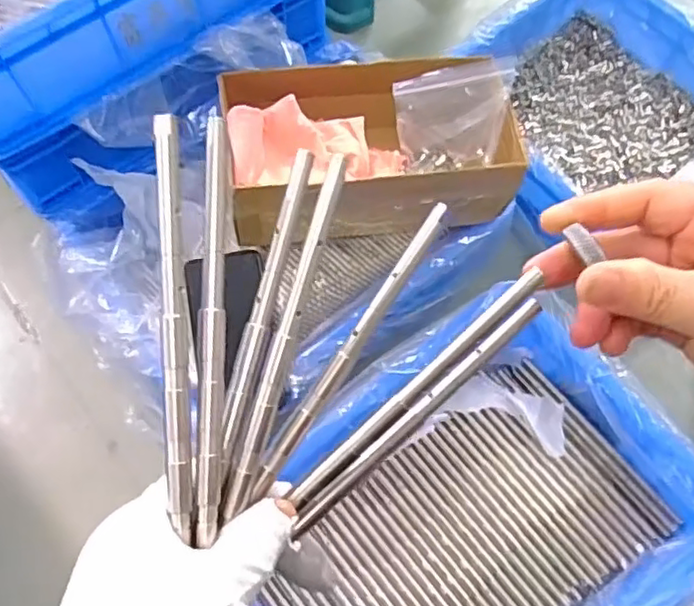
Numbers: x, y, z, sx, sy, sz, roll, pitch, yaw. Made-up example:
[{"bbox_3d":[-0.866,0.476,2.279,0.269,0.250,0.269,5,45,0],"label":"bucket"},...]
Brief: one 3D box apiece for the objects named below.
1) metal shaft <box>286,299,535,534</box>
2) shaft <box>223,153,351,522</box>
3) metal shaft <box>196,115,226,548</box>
[{"bbox_3d":[0.032,0.045,0.272,0.137,0.008,0.007,-41,73,-10],"label":"metal shaft"},{"bbox_3d":[-0.024,0.012,0.247,0.009,0.006,0.142,17,91,8],"label":"shaft"},{"bbox_3d":[-0.051,0.009,0.243,0.009,0.005,0.155,1,89,1],"label":"metal shaft"}]

